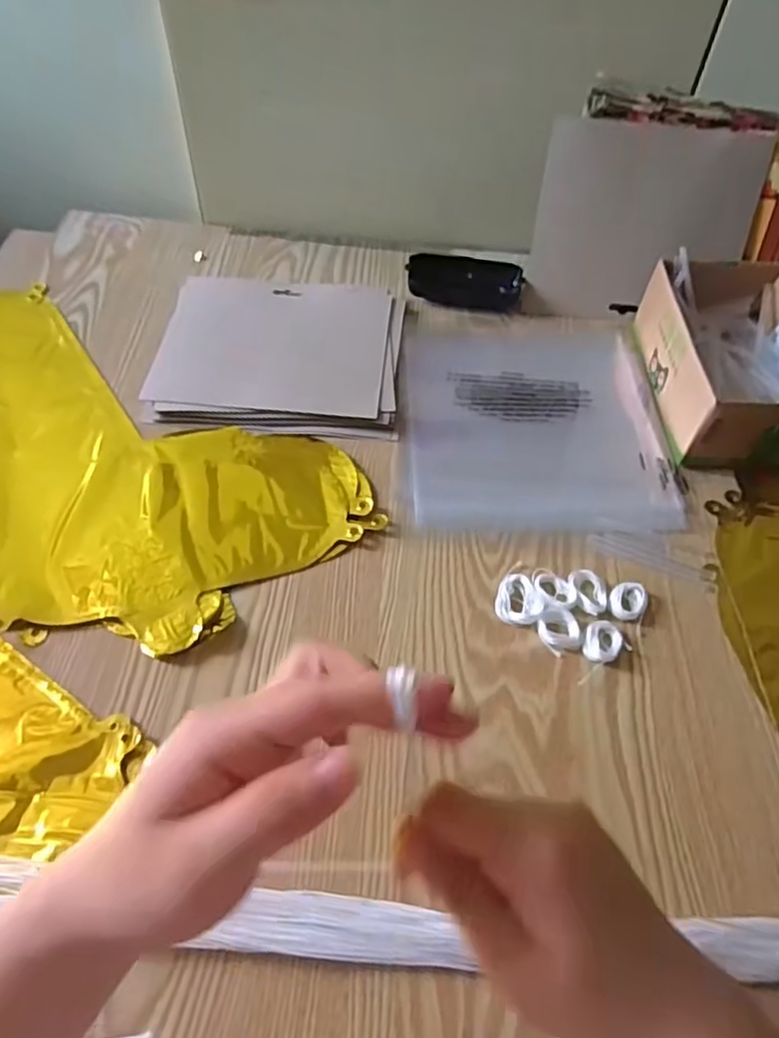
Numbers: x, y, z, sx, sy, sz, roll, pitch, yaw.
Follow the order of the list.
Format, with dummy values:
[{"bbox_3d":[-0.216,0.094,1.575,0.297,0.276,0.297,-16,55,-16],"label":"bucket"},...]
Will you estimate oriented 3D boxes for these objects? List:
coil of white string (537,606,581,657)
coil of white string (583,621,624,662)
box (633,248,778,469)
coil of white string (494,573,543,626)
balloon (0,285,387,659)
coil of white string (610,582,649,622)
[{"bbox_3d":[0.111,0.071,0.434,0.029,0.005,0.029,1,53,-2],"label":"coil of white string"},{"bbox_3d":[0.137,0.080,0.431,0.023,0.007,0.030,28,57,17],"label":"coil of white string"},{"bbox_3d":[0.292,-0.136,0.560,0.133,0.063,0.202,1,53,-2],"label":"box"},{"bbox_3d":[0.087,0.054,0.448,0.030,0.008,0.038,11,54,5],"label":"coil of white string"},{"bbox_3d":[-0.247,-0.054,0.504,0.437,0.016,0.230,29,57,18],"label":"balloon"},{"bbox_3d":[0.161,0.055,0.451,0.023,0.007,0.032,36,60,22],"label":"coil of white string"}]

